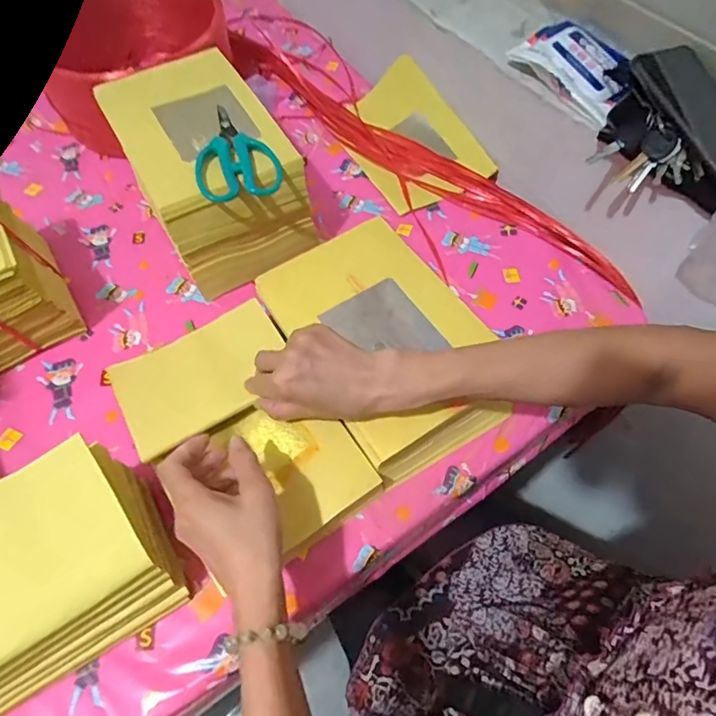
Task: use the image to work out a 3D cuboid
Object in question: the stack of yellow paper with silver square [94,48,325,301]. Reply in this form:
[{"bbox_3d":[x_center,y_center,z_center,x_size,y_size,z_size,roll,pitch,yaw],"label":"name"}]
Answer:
[{"bbox_3d":[-0.176,-0.221,0.581,0.157,0.143,0.244,-26,64,-15],"label":"stack of yellow paper with silver square"}]

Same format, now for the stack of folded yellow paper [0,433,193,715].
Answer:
[{"bbox_3d":[-0.238,0.164,0.363,0.169,0.112,0.130,-32,66,-18],"label":"stack of folded yellow paper"}]

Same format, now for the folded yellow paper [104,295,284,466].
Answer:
[{"bbox_3d":[-0.145,0.014,0.460,0.160,0.011,0.110,-29,65,-17],"label":"folded yellow paper"}]

